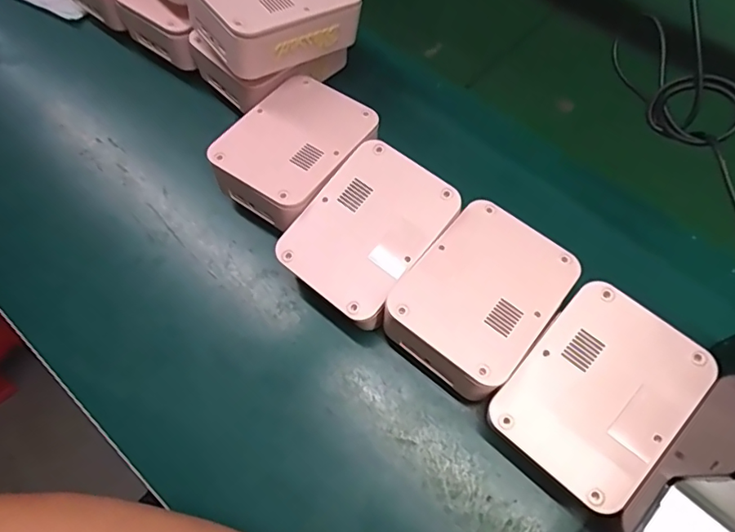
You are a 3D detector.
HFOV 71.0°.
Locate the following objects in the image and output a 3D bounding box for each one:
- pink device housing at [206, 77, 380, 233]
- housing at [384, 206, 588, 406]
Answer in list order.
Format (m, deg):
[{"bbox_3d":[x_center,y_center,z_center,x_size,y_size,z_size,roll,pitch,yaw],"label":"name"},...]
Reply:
[{"bbox_3d":[-0.060,-0.096,0.457,0.101,0.064,0.130,35,70,17],"label":"pink device housing"},{"bbox_3d":[0.084,0.025,0.395,0.103,0.065,0.133,37,71,18],"label":"housing"}]

